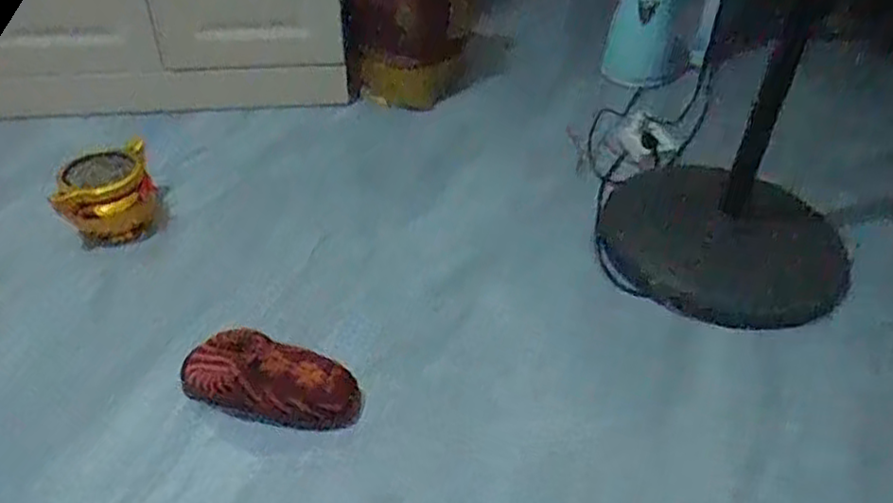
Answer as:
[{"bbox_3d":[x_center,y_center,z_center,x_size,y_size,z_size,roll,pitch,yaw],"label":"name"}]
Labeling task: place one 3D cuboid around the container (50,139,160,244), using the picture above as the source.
[{"bbox_3d":[-0.605,-0.088,1.290,0.165,0.160,0.118,-14,43,-18],"label":"container"}]

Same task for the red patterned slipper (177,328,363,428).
[{"bbox_3d":[-0.236,0.167,0.950,0.248,0.084,0.081,8,41,7],"label":"red patterned slipper"}]

